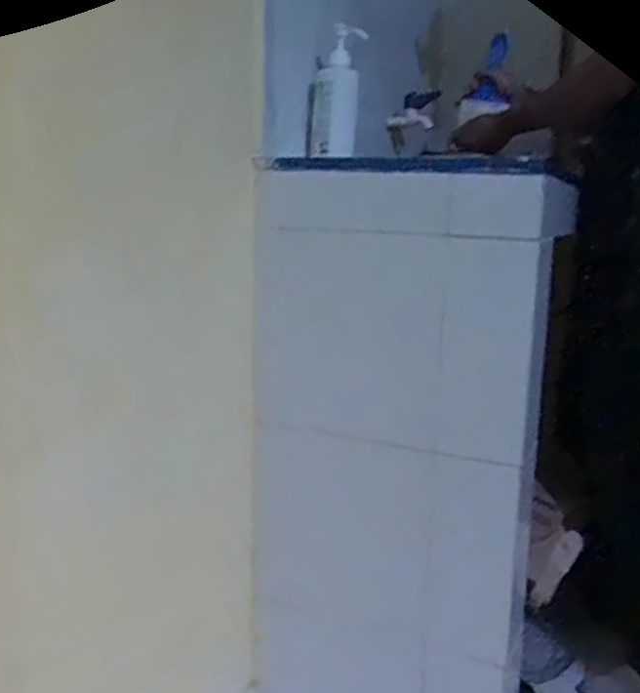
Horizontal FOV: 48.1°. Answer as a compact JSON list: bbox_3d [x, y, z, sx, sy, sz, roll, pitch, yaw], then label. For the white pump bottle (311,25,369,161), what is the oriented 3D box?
[{"bbox_3d":[0.029,-0.397,1.121,0.081,0.193,0.090,-1,11,-4],"label":"white pump bottle"}]

